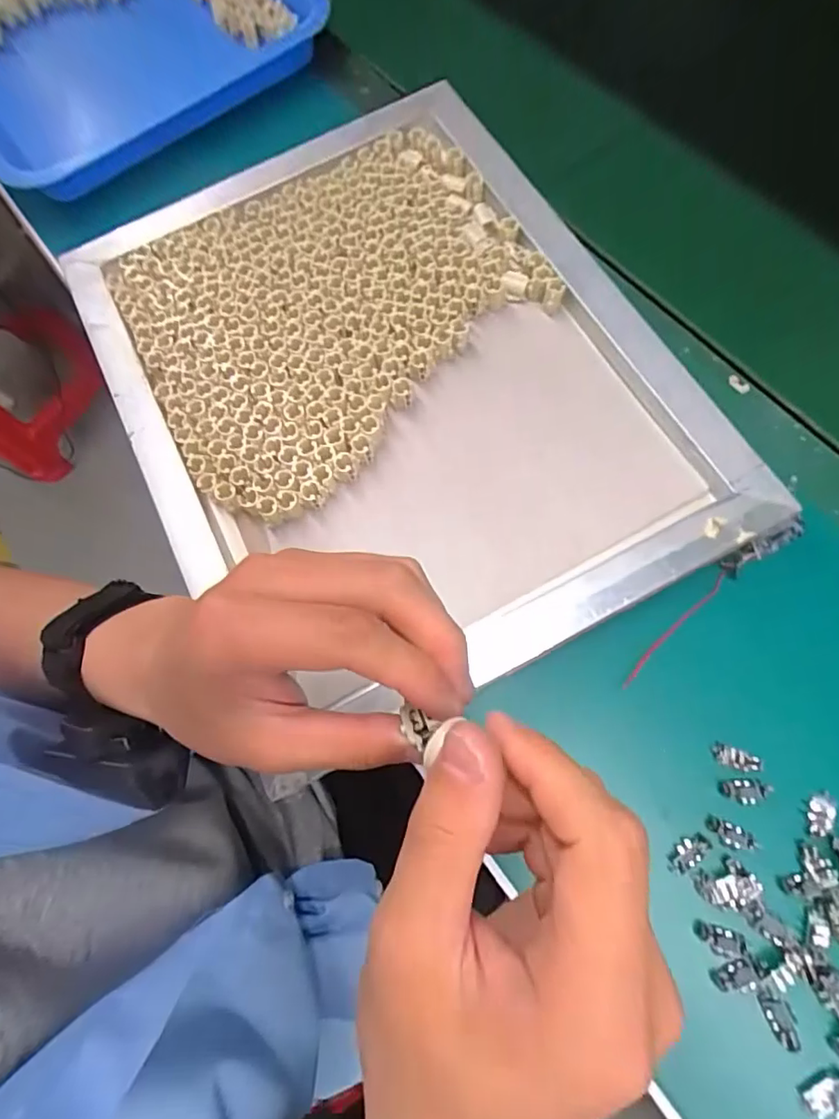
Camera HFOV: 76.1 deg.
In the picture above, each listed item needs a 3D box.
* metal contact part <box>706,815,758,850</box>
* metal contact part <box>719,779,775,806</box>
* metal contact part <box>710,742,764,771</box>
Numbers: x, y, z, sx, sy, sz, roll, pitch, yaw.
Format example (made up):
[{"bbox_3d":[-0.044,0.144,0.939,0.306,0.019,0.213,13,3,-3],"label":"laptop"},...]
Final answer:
[{"bbox_3d":[0.174,0.153,0.298,0.027,0.004,0.012,23,72,10],"label":"metal contact part"},{"bbox_3d":[0.186,0.132,0.304,0.027,0.004,0.013,-1,72,3],"label":"metal contact part"},{"bbox_3d":[0.183,0.114,0.307,0.027,0.004,0.011,18,74,9],"label":"metal contact part"}]

